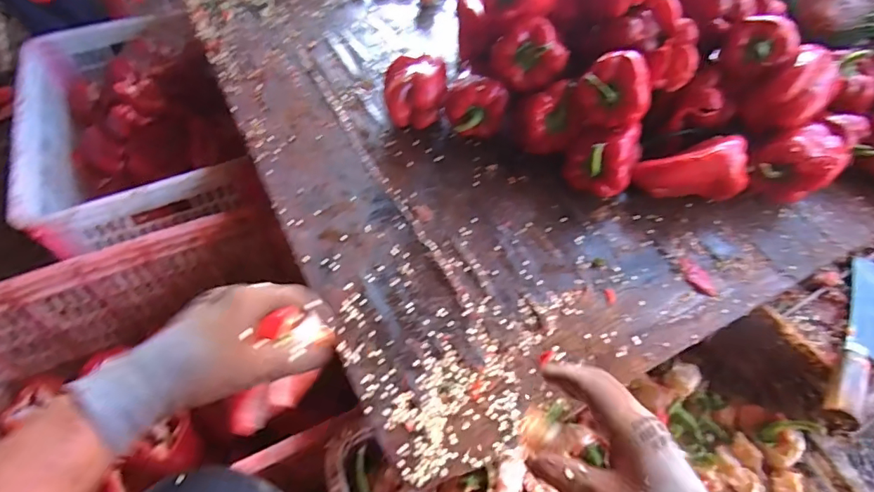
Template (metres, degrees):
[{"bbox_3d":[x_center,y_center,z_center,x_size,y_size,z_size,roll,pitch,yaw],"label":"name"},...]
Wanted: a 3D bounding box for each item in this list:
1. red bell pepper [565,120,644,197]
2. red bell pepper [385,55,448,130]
[{"bbox_3d":[0.208,-0.109,0.614,0.082,0.079,0.075,18,56,11],"label":"red bell pepper"},{"bbox_3d":[-0.029,-0.212,0.680,0.088,0.078,0.087,-2,54,-3],"label":"red bell pepper"}]

